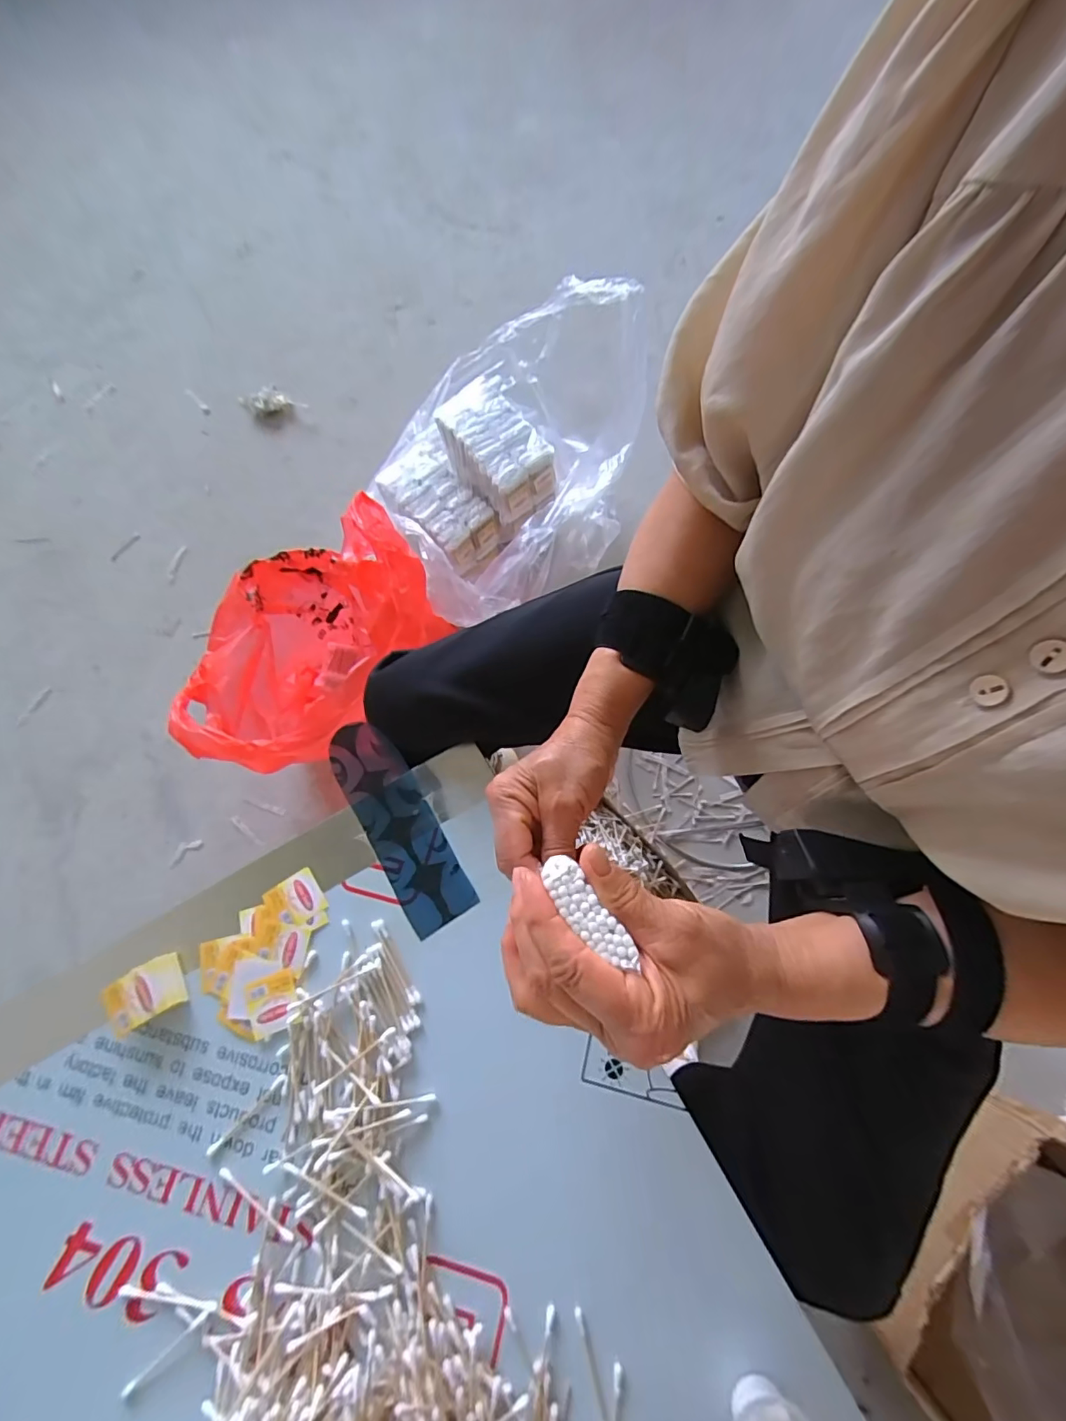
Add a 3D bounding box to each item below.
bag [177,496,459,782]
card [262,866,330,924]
[{"bbox_3d":[-0.319,-0.080,0.825,0.378,0.300,0.299,-30,77,-5],"label":"bag"},{"bbox_3d":[-0.205,0.163,0.439,0.042,0.004,0.038,-33,78,-12],"label":"card"}]

